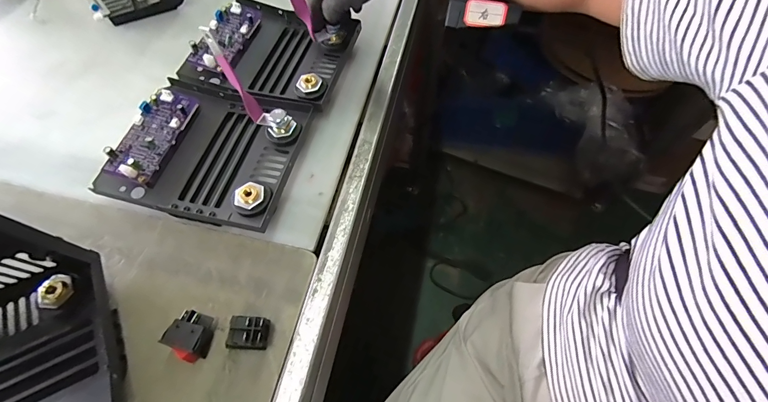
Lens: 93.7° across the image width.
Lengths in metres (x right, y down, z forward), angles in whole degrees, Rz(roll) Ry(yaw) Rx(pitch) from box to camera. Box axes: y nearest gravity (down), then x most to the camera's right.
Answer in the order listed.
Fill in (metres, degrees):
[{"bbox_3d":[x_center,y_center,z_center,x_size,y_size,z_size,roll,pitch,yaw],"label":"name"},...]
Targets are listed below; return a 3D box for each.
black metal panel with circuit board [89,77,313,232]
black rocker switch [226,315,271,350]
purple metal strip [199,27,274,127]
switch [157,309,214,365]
[{"bbox_3d":[-0.178,-0.054,0.377,0.178,0.044,0.153,13,62,7],"label":"black metal panel with circuit board"},{"bbox_3d":[-0.111,0.109,0.296,0.028,0.036,0.025,-1,62,0],"label":"black rocker switch"},{"bbox_3d":[-0.142,-0.117,0.351,0.015,0.103,0.017,19,58,40],"label":"purple metal strip"},{"bbox_3d":[-0.159,0.112,0.300,0.031,0.027,0.035,21,64,11],"label":"switch"}]

